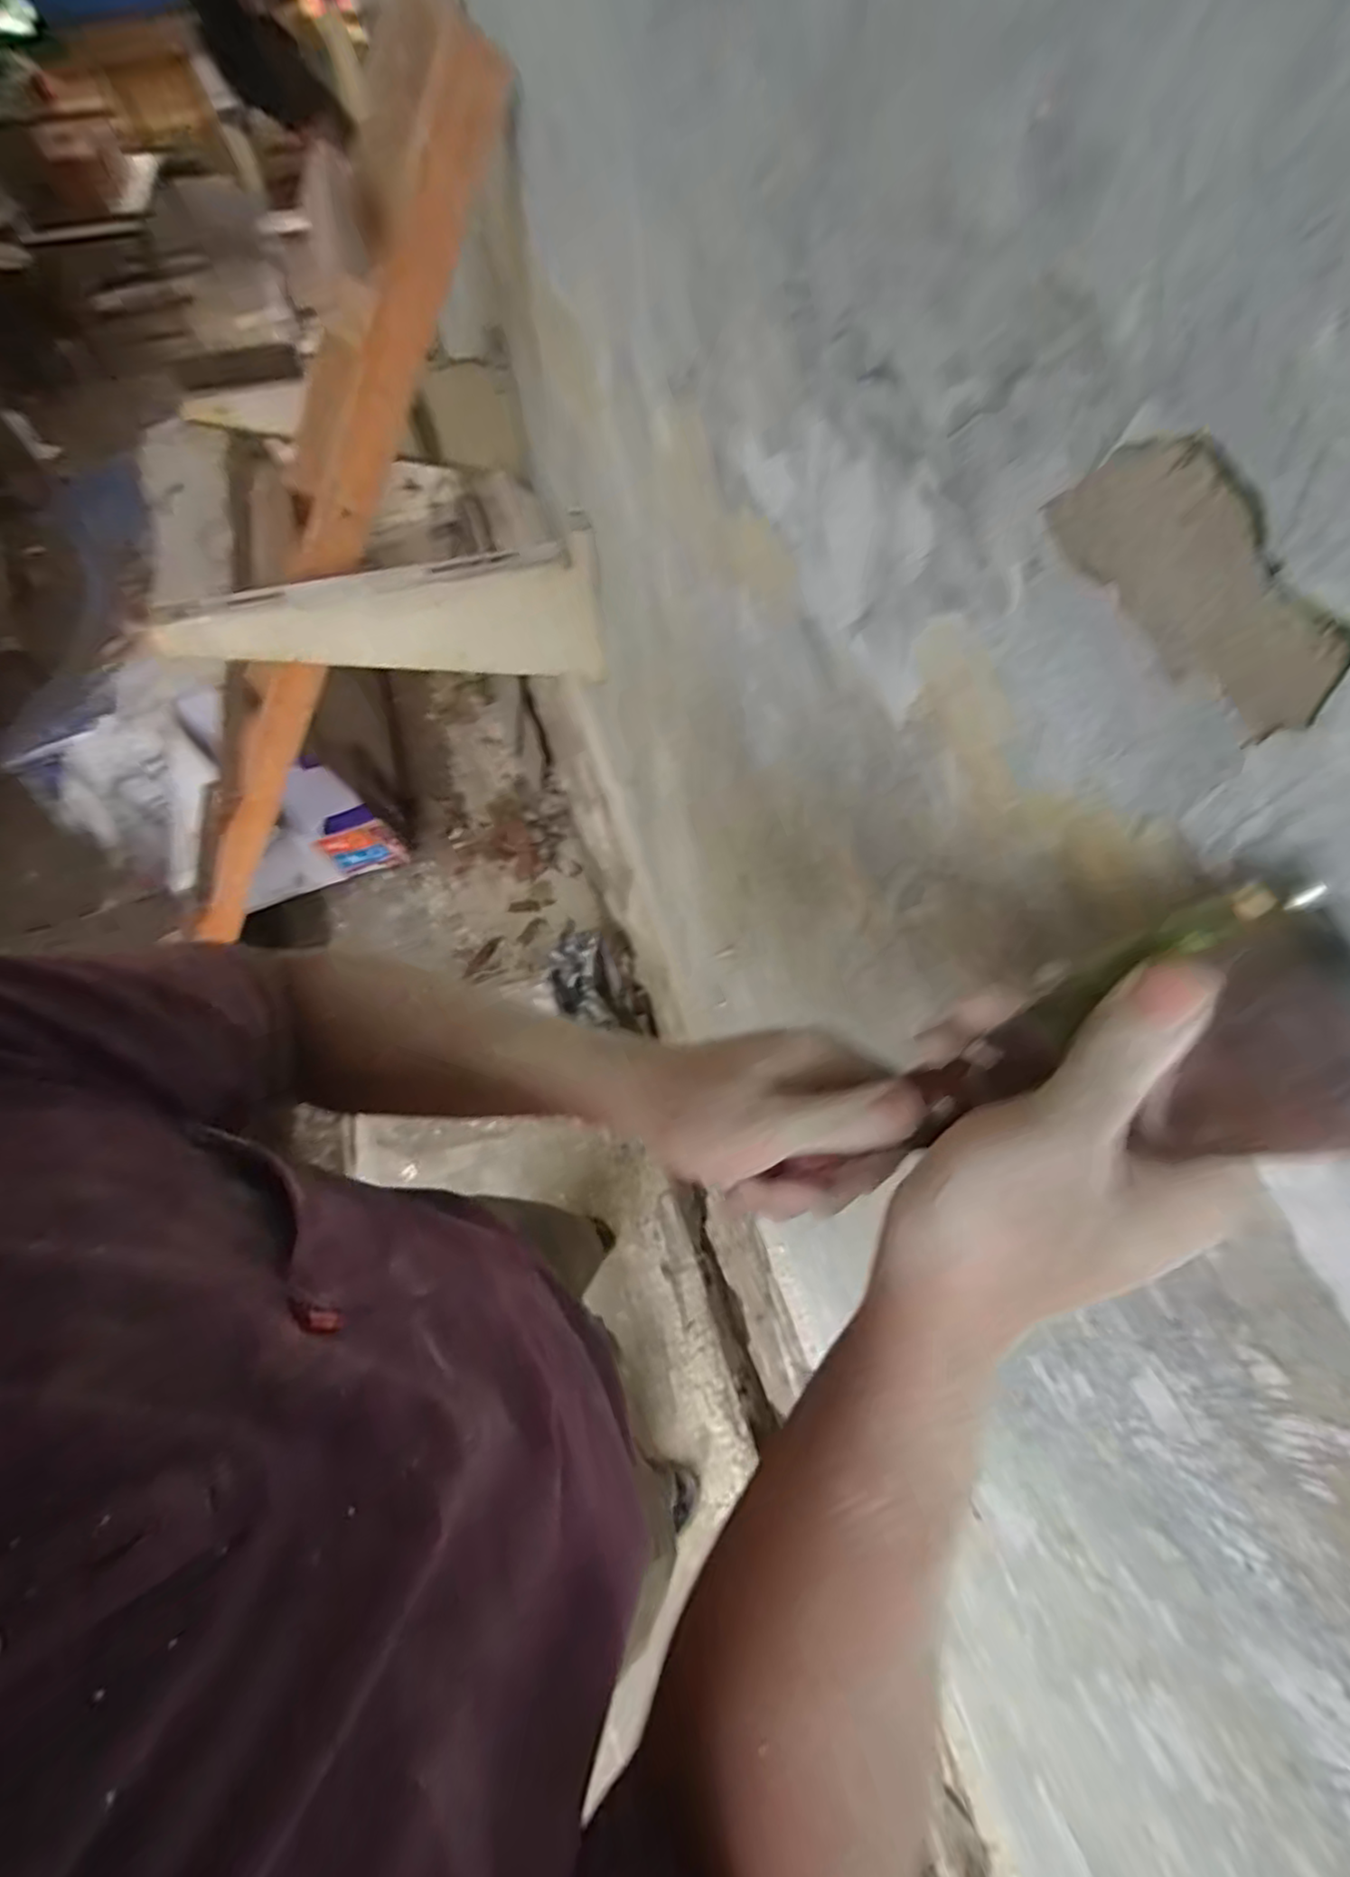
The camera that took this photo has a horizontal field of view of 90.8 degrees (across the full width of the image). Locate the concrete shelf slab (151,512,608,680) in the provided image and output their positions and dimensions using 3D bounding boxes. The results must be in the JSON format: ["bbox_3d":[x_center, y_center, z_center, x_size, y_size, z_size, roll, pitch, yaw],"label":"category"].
[{"bbox_3d":[-0.381,-0.421,0.916,0.553,0.170,0.046,-11,60,-7],"label":"concrete shelf slab"}]

